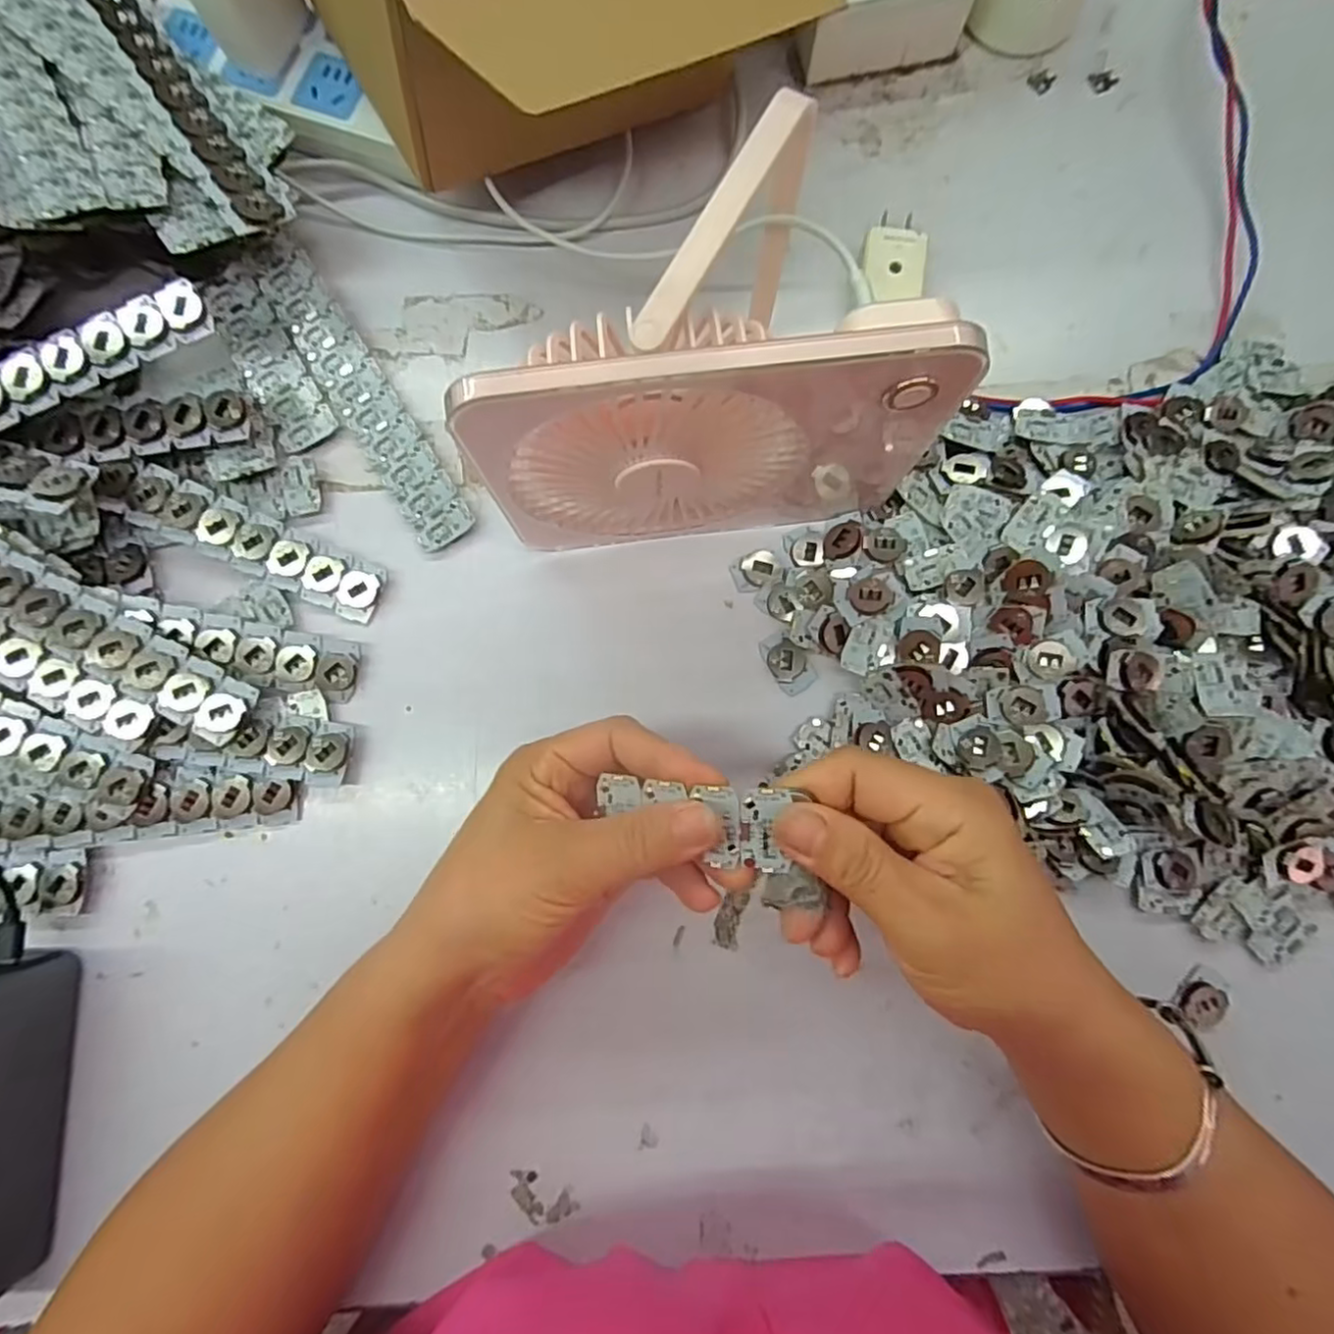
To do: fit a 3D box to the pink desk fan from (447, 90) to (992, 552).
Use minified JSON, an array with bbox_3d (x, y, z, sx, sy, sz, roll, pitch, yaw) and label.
[{"bbox_3d":[0.021,-0.119,0.265,0.193,0.133,0.095,-11,81,-1],"label":"pink desk fan"}]

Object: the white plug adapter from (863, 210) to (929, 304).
[{"bbox_3d":[0.117,-0.213,0.337,0.030,0.017,0.055,2,81,1],"label":"white plug adapter"}]

